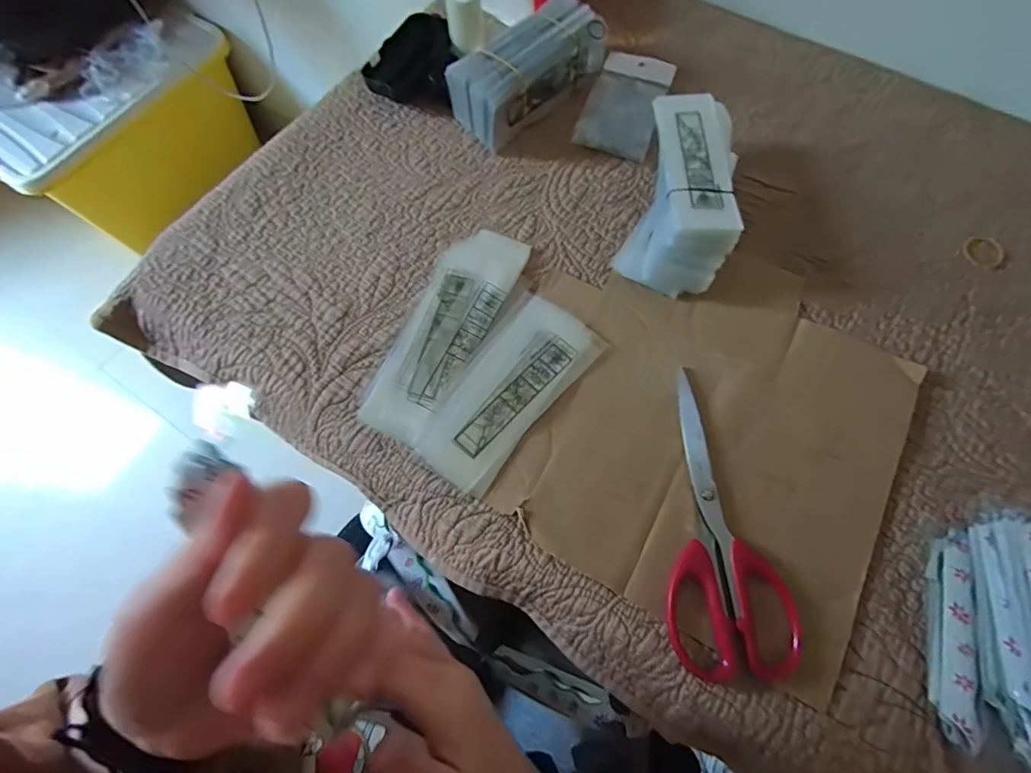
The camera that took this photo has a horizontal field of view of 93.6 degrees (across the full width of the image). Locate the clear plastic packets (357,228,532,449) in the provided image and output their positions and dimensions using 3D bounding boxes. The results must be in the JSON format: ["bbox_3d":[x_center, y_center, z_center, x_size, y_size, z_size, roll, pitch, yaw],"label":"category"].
[{"bbox_3d":[-0.050,-0.049,0.381,0.069,0.015,0.194,24,71,10],"label":"clear plastic packets"}]

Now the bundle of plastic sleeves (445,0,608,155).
[{"bbox_3d":[0.012,-0.298,0.459,0.156,0.053,0.065,-43,73,-14],"label":"bundle of plastic sleeves"}]

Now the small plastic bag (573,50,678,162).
[{"bbox_3d":[0.108,-0.278,0.471,0.069,0.010,0.132,19,70,9],"label":"small plastic bag"}]

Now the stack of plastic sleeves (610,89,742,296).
[{"bbox_3d":[0.141,-0.161,0.403,0.079,0.051,0.170,14,69,7],"label":"stack of plastic sleeves"}]

